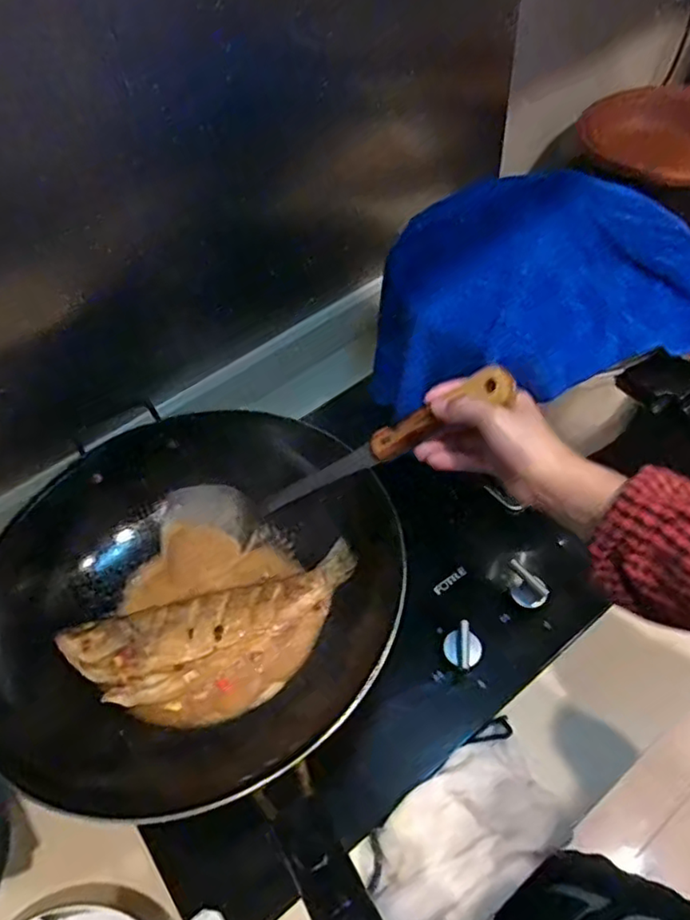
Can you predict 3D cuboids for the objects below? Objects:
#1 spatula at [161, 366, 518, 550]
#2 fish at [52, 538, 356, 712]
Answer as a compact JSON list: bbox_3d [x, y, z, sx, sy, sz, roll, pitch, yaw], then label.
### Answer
[{"bbox_3d":[-0.019,0.003,0.543,0.351,0.090,0.064,-25,43,36],"label":"spatula"},{"bbox_3d":[-0.108,0.148,0.538,0.253,0.033,0.079,-17,53,-7],"label":"fish"}]

